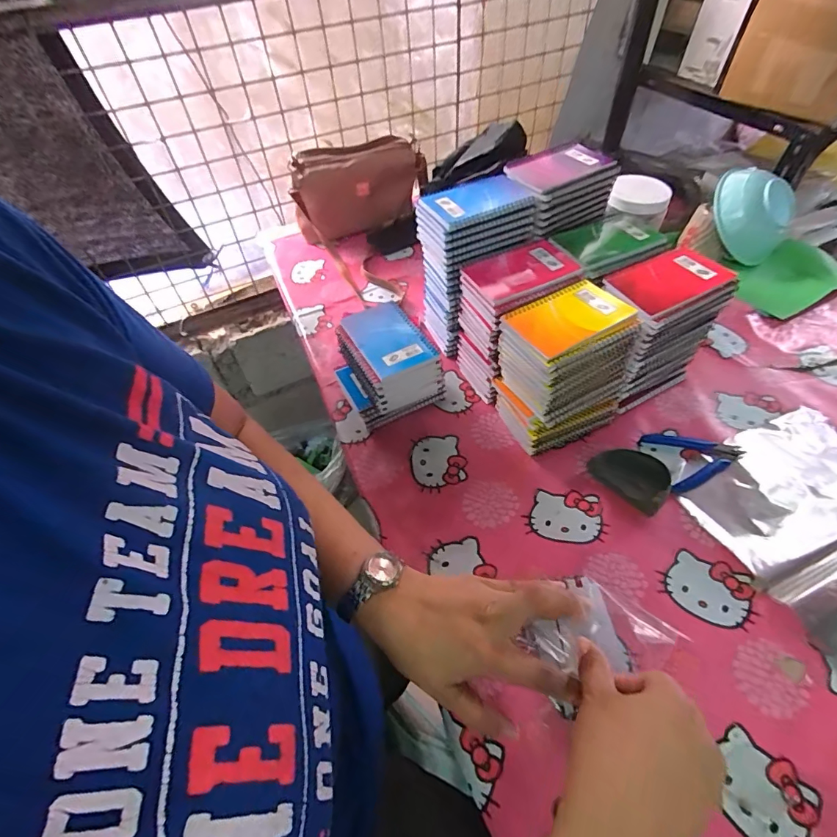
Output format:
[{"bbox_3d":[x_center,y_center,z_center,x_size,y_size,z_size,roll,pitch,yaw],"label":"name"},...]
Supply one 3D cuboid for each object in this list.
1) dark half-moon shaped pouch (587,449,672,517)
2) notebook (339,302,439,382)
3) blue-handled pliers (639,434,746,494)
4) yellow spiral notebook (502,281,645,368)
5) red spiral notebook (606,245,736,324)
[{"bbox_3d":[0.262,0.071,0.545,0.063,0.028,0.089,-33,56,-21],"label":"dark half-moon shaped pouch"},{"bbox_3d":[-0.042,-0.107,0.583,0.084,0.008,0.129,-26,54,-16],"label":"notebook"},{"bbox_3d":[0.357,0.047,0.574,0.107,0.007,0.086,-12,52,-5],"label":"blue-handled pliers"},{"bbox_3d":[0.171,-0.115,0.505,0.132,0.008,0.094,-28,55,-17],"label":"yellow spiral notebook"},{"bbox_3d":[0.301,-0.168,0.541,0.135,0.014,0.090,-24,54,-15],"label":"red spiral notebook"}]

